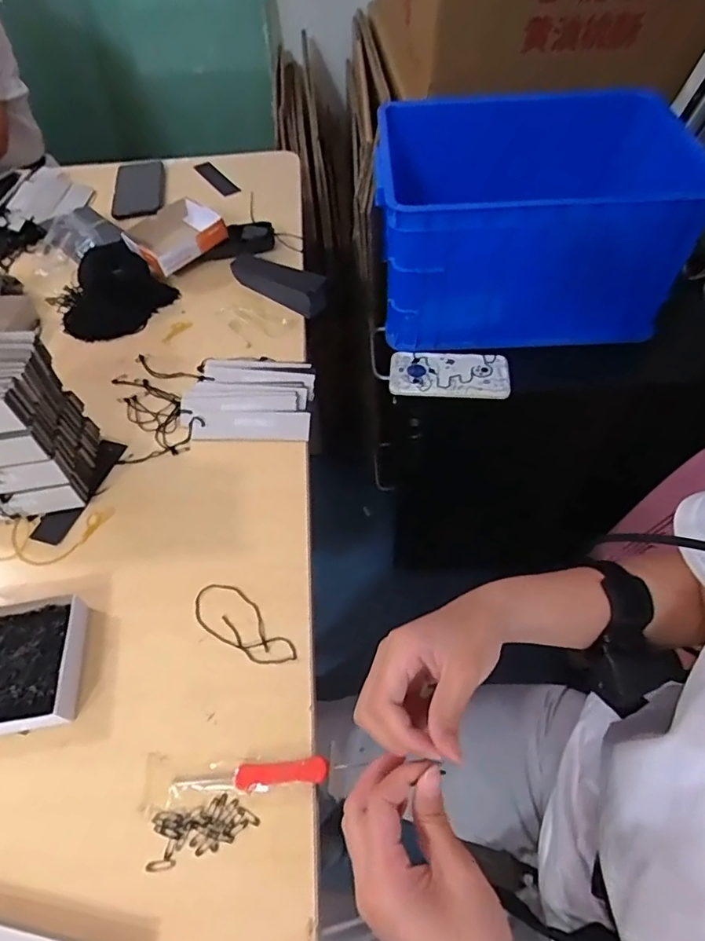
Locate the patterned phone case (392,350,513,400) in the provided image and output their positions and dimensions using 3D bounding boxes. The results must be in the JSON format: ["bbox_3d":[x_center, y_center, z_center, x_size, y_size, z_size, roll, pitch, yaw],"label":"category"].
[{"bbox_3d":[0.138,-0.139,0.754,0.167,0.013,0.081,6,55,6],"label":"patterned phone case"}]

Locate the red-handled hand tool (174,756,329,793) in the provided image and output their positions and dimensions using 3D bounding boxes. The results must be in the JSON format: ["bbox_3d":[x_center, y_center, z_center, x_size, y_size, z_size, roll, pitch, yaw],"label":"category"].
[{"bbox_3d":[-0.072,0.220,0.380,0.108,0.006,0.017,-6,55,-2],"label":"red-handled hand tool"}]

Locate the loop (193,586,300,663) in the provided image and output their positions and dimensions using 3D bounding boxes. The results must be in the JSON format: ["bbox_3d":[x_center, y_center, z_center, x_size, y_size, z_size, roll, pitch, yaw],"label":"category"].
[{"bbox_3d":[-0.092,0.132,0.449,0.102,0.004,0.043,30,61,21],"label":"loop"}]

